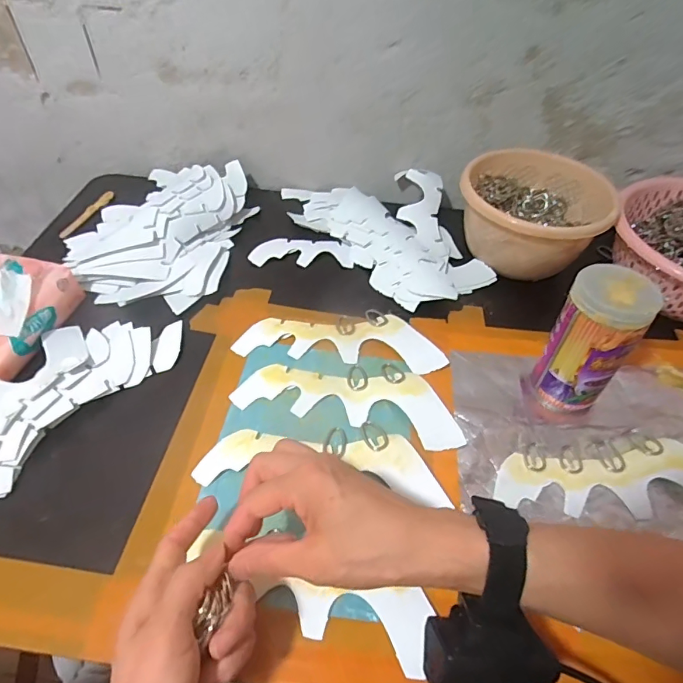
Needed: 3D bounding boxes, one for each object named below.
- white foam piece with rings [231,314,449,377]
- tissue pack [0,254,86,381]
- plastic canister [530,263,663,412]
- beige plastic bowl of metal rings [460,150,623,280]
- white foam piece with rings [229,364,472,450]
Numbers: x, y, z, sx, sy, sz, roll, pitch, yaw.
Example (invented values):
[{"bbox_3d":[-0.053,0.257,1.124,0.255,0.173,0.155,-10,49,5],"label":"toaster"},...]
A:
[{"bbox_3d":[0.001,-0.006,0.508,0.219,0.006,0.076,7,49,4],"label":"white foam piece with rings"},{"bbox_3d":[-0.354,-0.030,0.475,0.102,0.060,0.139,8,49,5],"label":"tissue pack"},{"bbox_3d":[0.229,0.002,0.432,0.068,0.135,0.063,33,55,25],"label":"plastic canister"},{"bbox_3d":[0.235,-0.156,0.577,0.172,0.087,0.155,31,55,24],"label":"beige plastic bowl of metal rings"},{"bbox_3d":[0.008,0.054,0.457,0.215,0.006,0.074,9,49,6],"label":"white foam piece with rings"}]

